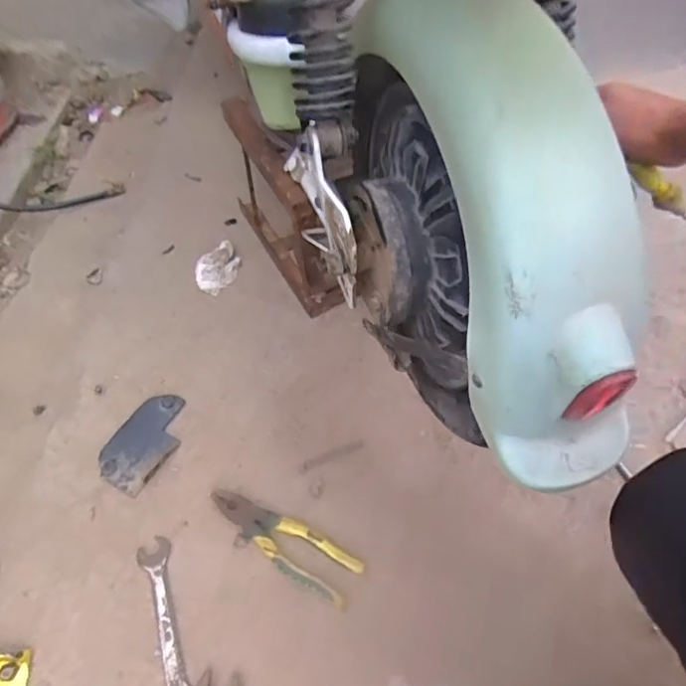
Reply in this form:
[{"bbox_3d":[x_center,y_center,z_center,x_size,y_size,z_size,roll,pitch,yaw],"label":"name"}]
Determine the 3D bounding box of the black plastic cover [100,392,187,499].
[{"bbox_3d":[-0.253,0.124,0.731,0.078,0.012,0.132,26,58,19],"label":"black plastic cover"}]

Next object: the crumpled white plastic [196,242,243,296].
[{"bbox_3d":[-0.198,-0.123,0.905,0.059,0.029,0.085,35,61,23],"label":"crumpled white plastic"}]

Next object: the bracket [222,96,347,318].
[{"bbox_3d":[-0.095,-0.203,0.831,0.044,0.239,0.278,-23,56,-15],"label":"bracket"}]

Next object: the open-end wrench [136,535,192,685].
[{"bbox_3d":[-0.189,0.301,0.602,0.036,0.009,0.190,-16,55,-11],"label":"open-end wrench"}]

